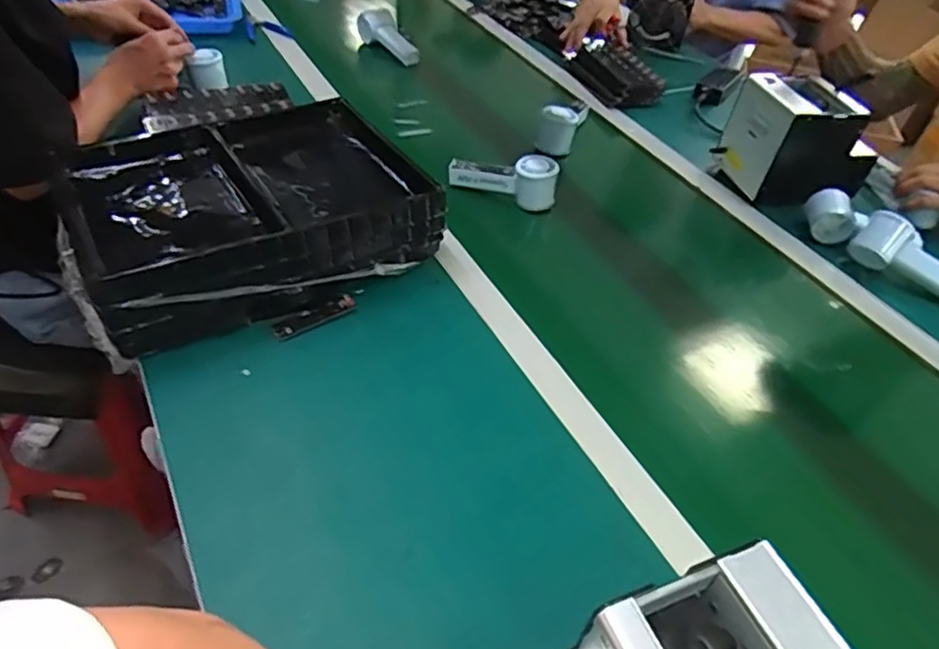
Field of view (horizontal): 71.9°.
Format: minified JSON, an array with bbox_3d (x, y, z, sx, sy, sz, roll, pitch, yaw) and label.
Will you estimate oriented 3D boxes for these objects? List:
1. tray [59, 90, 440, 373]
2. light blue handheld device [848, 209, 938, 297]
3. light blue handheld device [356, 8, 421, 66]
[{"bbox_3d":[-0.261,-0.135,0.743,0.370,0.096,0.288,-21,51,-27],"label":"tray"},{"bbox_3d":[0.564,-0.085,0.818,0.053,0.053,0.154,-31,56,-33],"label":"light blue handheld device"},{"bbox_3d":[-0.148,-0.535,1.207,0.145,0.054,0.049,42,51,9],"label":"light blue handheld device"}]

